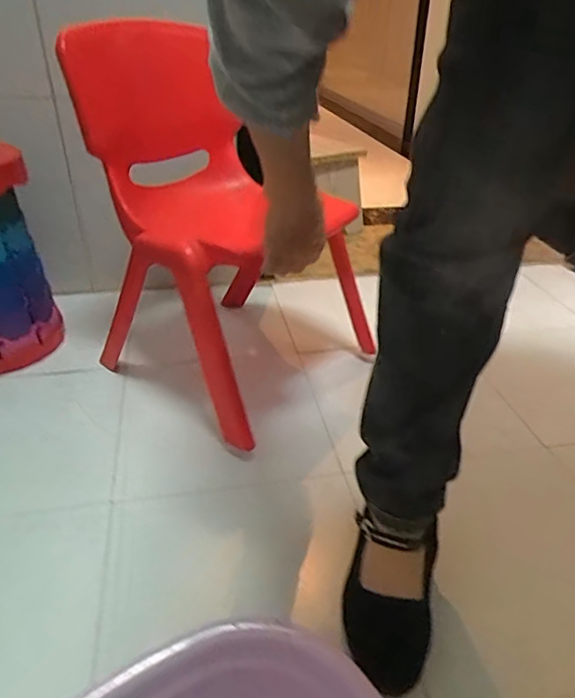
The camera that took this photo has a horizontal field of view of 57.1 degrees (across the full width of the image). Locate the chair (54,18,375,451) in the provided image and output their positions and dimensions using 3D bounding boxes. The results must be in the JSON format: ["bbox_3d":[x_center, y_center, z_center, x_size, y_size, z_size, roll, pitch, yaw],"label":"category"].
[{"bbox_3d":[-0.095,-0.195,0.762,0.326,0.457,0.352,20,39,29],"label":"chair"}]

